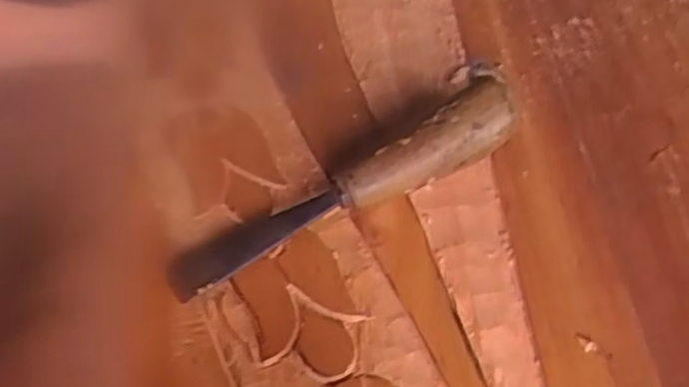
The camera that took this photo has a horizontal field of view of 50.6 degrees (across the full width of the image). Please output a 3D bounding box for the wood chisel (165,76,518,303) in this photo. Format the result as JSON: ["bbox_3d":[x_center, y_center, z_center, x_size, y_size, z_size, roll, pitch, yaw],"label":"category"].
[{"bbox_3d":[0.000,-0.002,0.377,0.193,0.040,0.031,-24,60,-14],"label":"wood chisel"}]

